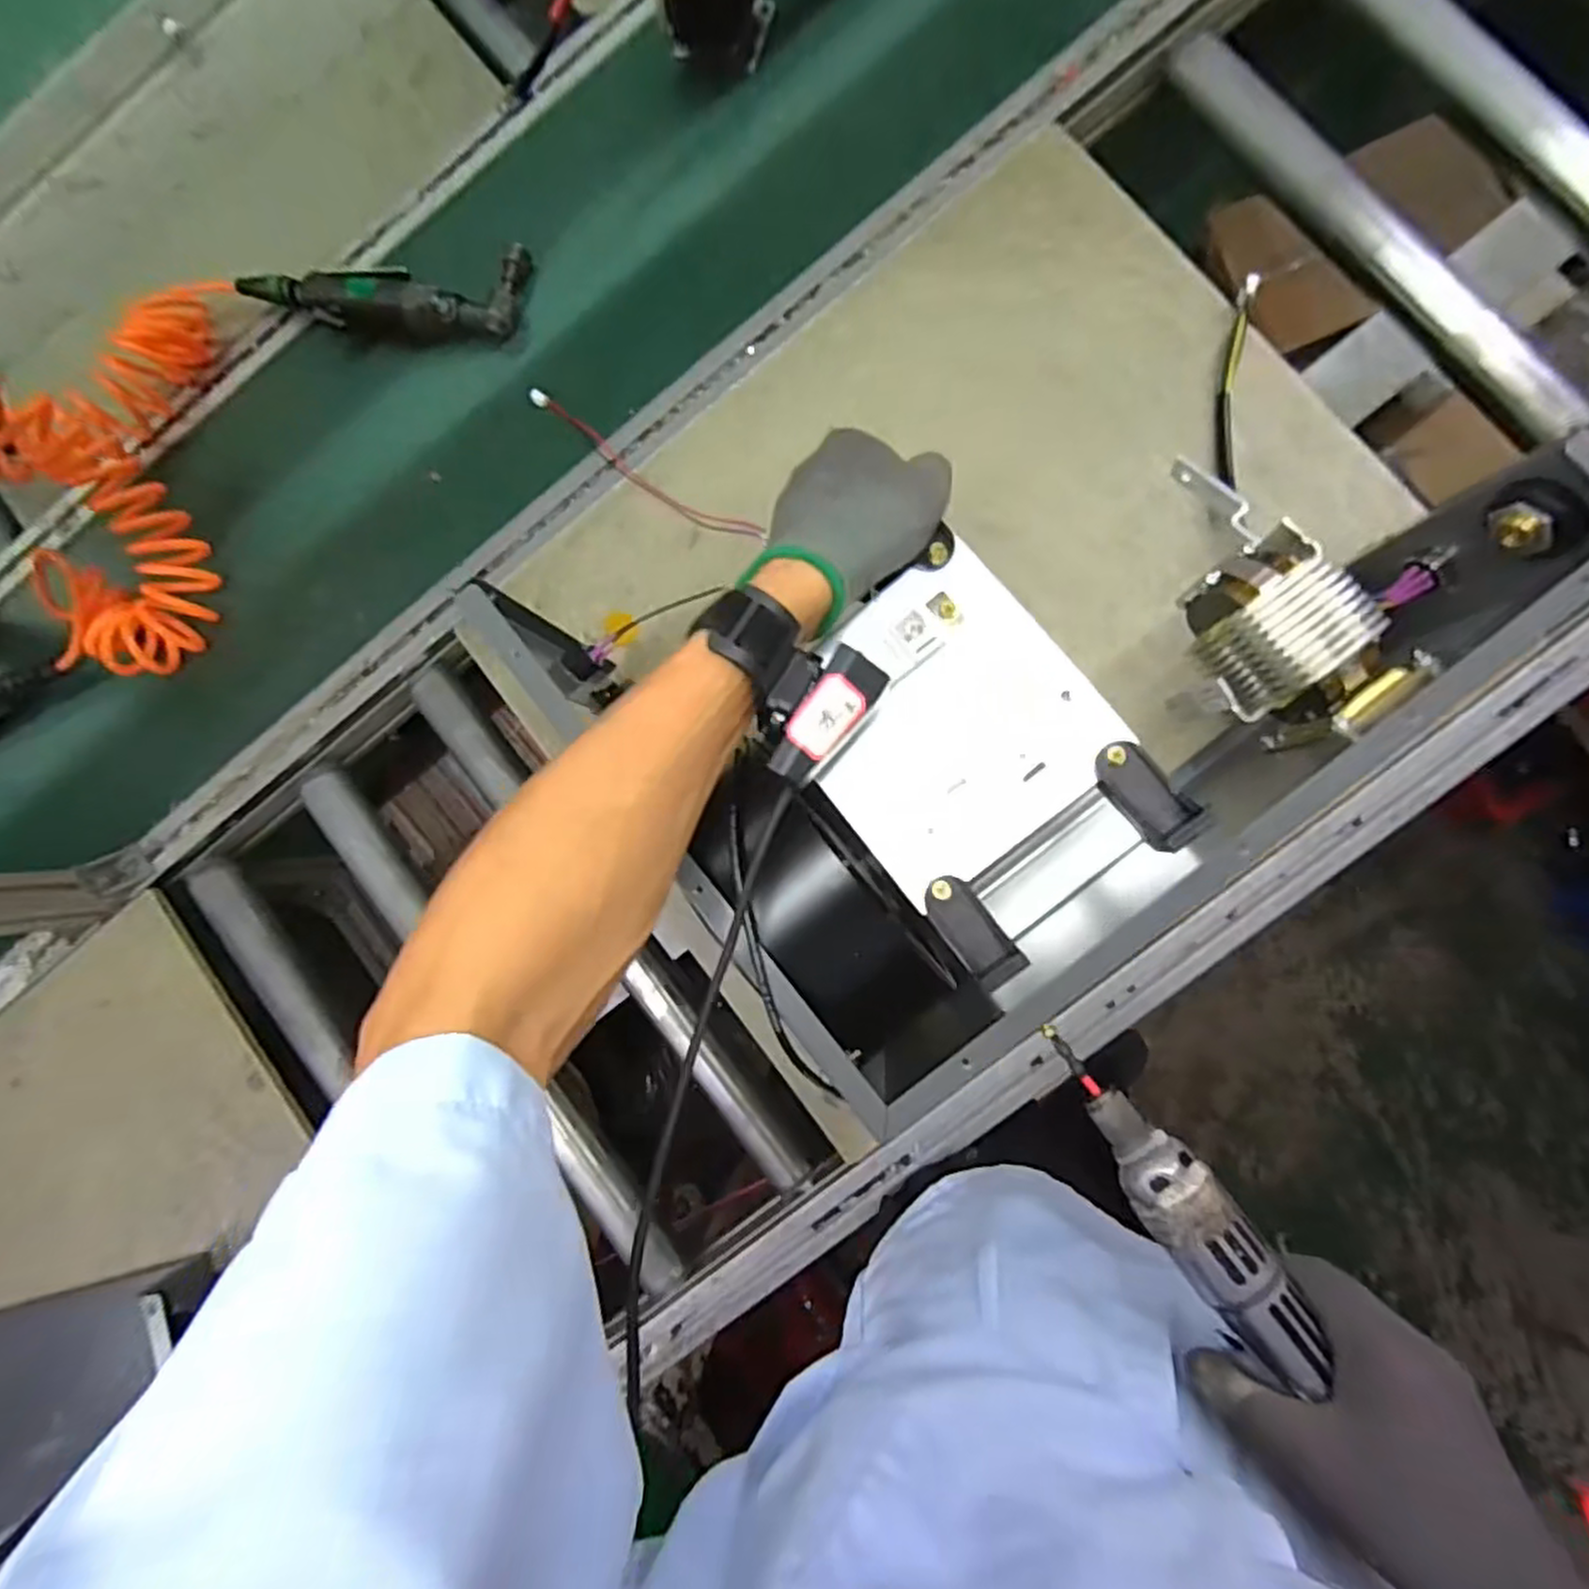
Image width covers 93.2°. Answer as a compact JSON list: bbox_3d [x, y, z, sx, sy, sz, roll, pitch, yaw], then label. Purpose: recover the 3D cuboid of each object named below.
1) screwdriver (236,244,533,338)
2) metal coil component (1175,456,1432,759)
[{"bbox_3d":[-0.389,-0.475,0.711,0.274,0.039,0.085,3,88,8],"label":"screwdriver"},{"bbox_3d":[0.305,-0.108,0.481,0.096,0.079,0.155,-24,84,6],"label":"metal coil component"}]

